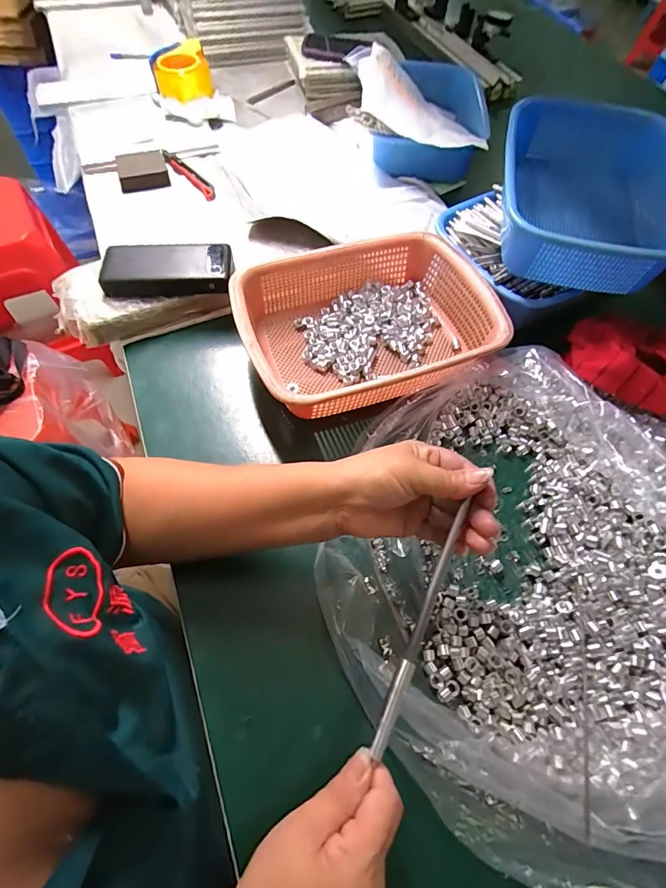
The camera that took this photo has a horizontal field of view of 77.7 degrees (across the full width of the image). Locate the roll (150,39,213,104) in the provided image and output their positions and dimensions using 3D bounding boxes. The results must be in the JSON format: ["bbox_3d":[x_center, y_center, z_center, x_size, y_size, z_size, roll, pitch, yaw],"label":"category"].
[{"bbox_3d":[-0.299,-0.733,0.822,0.106,0.061,0.132,-15,64,-10],"label":"roll"}]

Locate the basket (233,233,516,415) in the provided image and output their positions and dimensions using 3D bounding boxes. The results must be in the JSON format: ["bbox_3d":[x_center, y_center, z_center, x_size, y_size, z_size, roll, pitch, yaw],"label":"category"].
[{"bbox_3d":[0.044,-0.147,0.499,0.294,0.077,0.213,-20,63,-9],"label":"basket"}]

